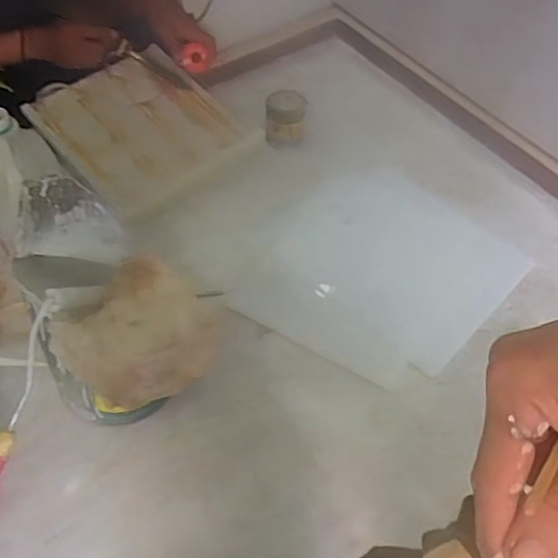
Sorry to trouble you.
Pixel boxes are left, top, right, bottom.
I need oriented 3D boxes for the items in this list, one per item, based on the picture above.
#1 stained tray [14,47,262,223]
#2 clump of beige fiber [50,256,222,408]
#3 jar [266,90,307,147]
[{"bbox_3d":[-0.237,-0.266,1.007,0.273,0.026,0.275,-40,82,-20],"label":"stained tray"},{"bbox_3d":[-0.151,0.062,0.633,0.137,0.082,0.140,1,55,-1],"label":"clump of beige fiber"},{"bbox_3d":[0.011,-0.279,1.038,0.068,0.086,0.063,1,55,-1],"label":"jar"}]

